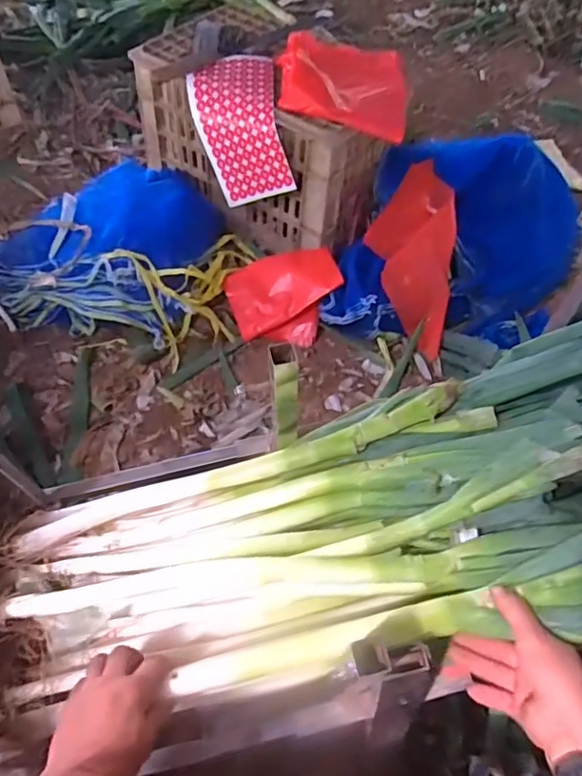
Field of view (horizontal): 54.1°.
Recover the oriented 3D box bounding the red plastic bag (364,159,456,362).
[{"bbox_3d":[0.230,-0.256,1.079,0.165,0.057,0.389,2,80,-4],"label":"red plastic bag"}]

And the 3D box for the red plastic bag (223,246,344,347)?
[{"bbox_3d":[-0.013,-0.173,1.103,0.210,0.106,0.157,-8,58,-10],"label":"red plastic bag"}]

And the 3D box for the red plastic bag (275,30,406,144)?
[{"bbox_3d":[0.101,-0.591,1.069,0.246,0.046,0.280,9,55,2],"label":"red plastic bag"}]

